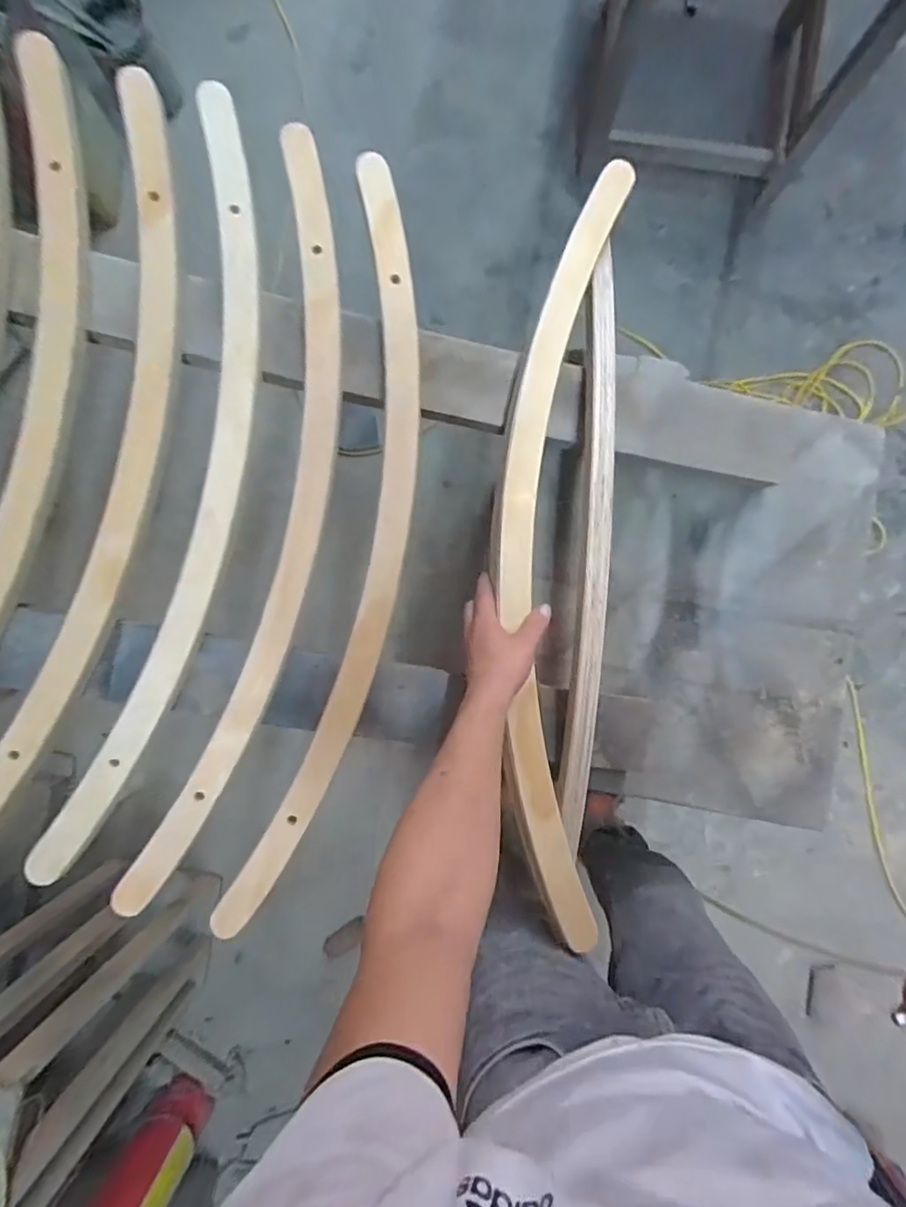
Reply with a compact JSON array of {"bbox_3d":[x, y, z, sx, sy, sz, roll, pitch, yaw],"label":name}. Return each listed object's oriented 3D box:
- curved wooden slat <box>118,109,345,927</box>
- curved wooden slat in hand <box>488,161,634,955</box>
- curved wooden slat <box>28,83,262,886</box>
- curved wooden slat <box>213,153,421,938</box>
[{"bbox_3d":[-0.208,-0.088,0.604,0.116,0.026,0.850,12,88,0],"label":"curved wooden slat"},{"bbox_3d":[0.112,-0.056,0.610,0.138,0.030,0.848,1,90,2],"label":"curved wooden slat in hand"},{"bbox_3d":[-0.301,-0.122,0.596,0.122,0.044,0.866,12,88,0],"label":"curved wooden slat"},{"bbox_3d":[-0.117,-0.063,0.614,0.120,0.028,0.845,11,88,0],"label":"curved wooden slat"}]

